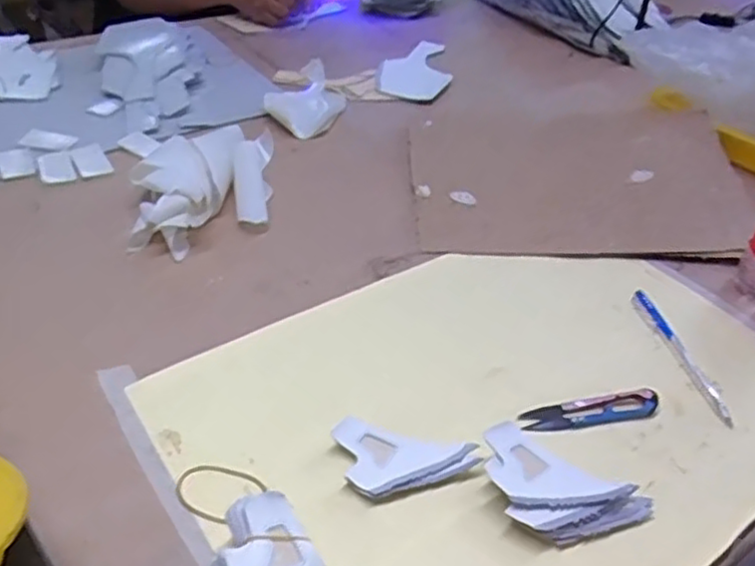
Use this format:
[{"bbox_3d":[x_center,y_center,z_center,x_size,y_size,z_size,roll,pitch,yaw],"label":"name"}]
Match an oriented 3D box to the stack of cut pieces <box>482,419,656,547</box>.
[{"bbox_3d":[0.111,0.131,0.430,0.104,0.023,0.057,21,43,19],"label":"stack of cut pieces"}]

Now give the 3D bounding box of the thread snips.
[{"bbox_3d":[0.150,0.088,0.491,0.098,0.011,0.023,-5,41,-11],"label":"thread snips"}]

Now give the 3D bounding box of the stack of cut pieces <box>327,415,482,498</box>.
[{"bbox_3d":[0.018,0.107,0.452,0.083,0.014,0.053,-9,42,-16],"label":"stack of cut pieces"}]

